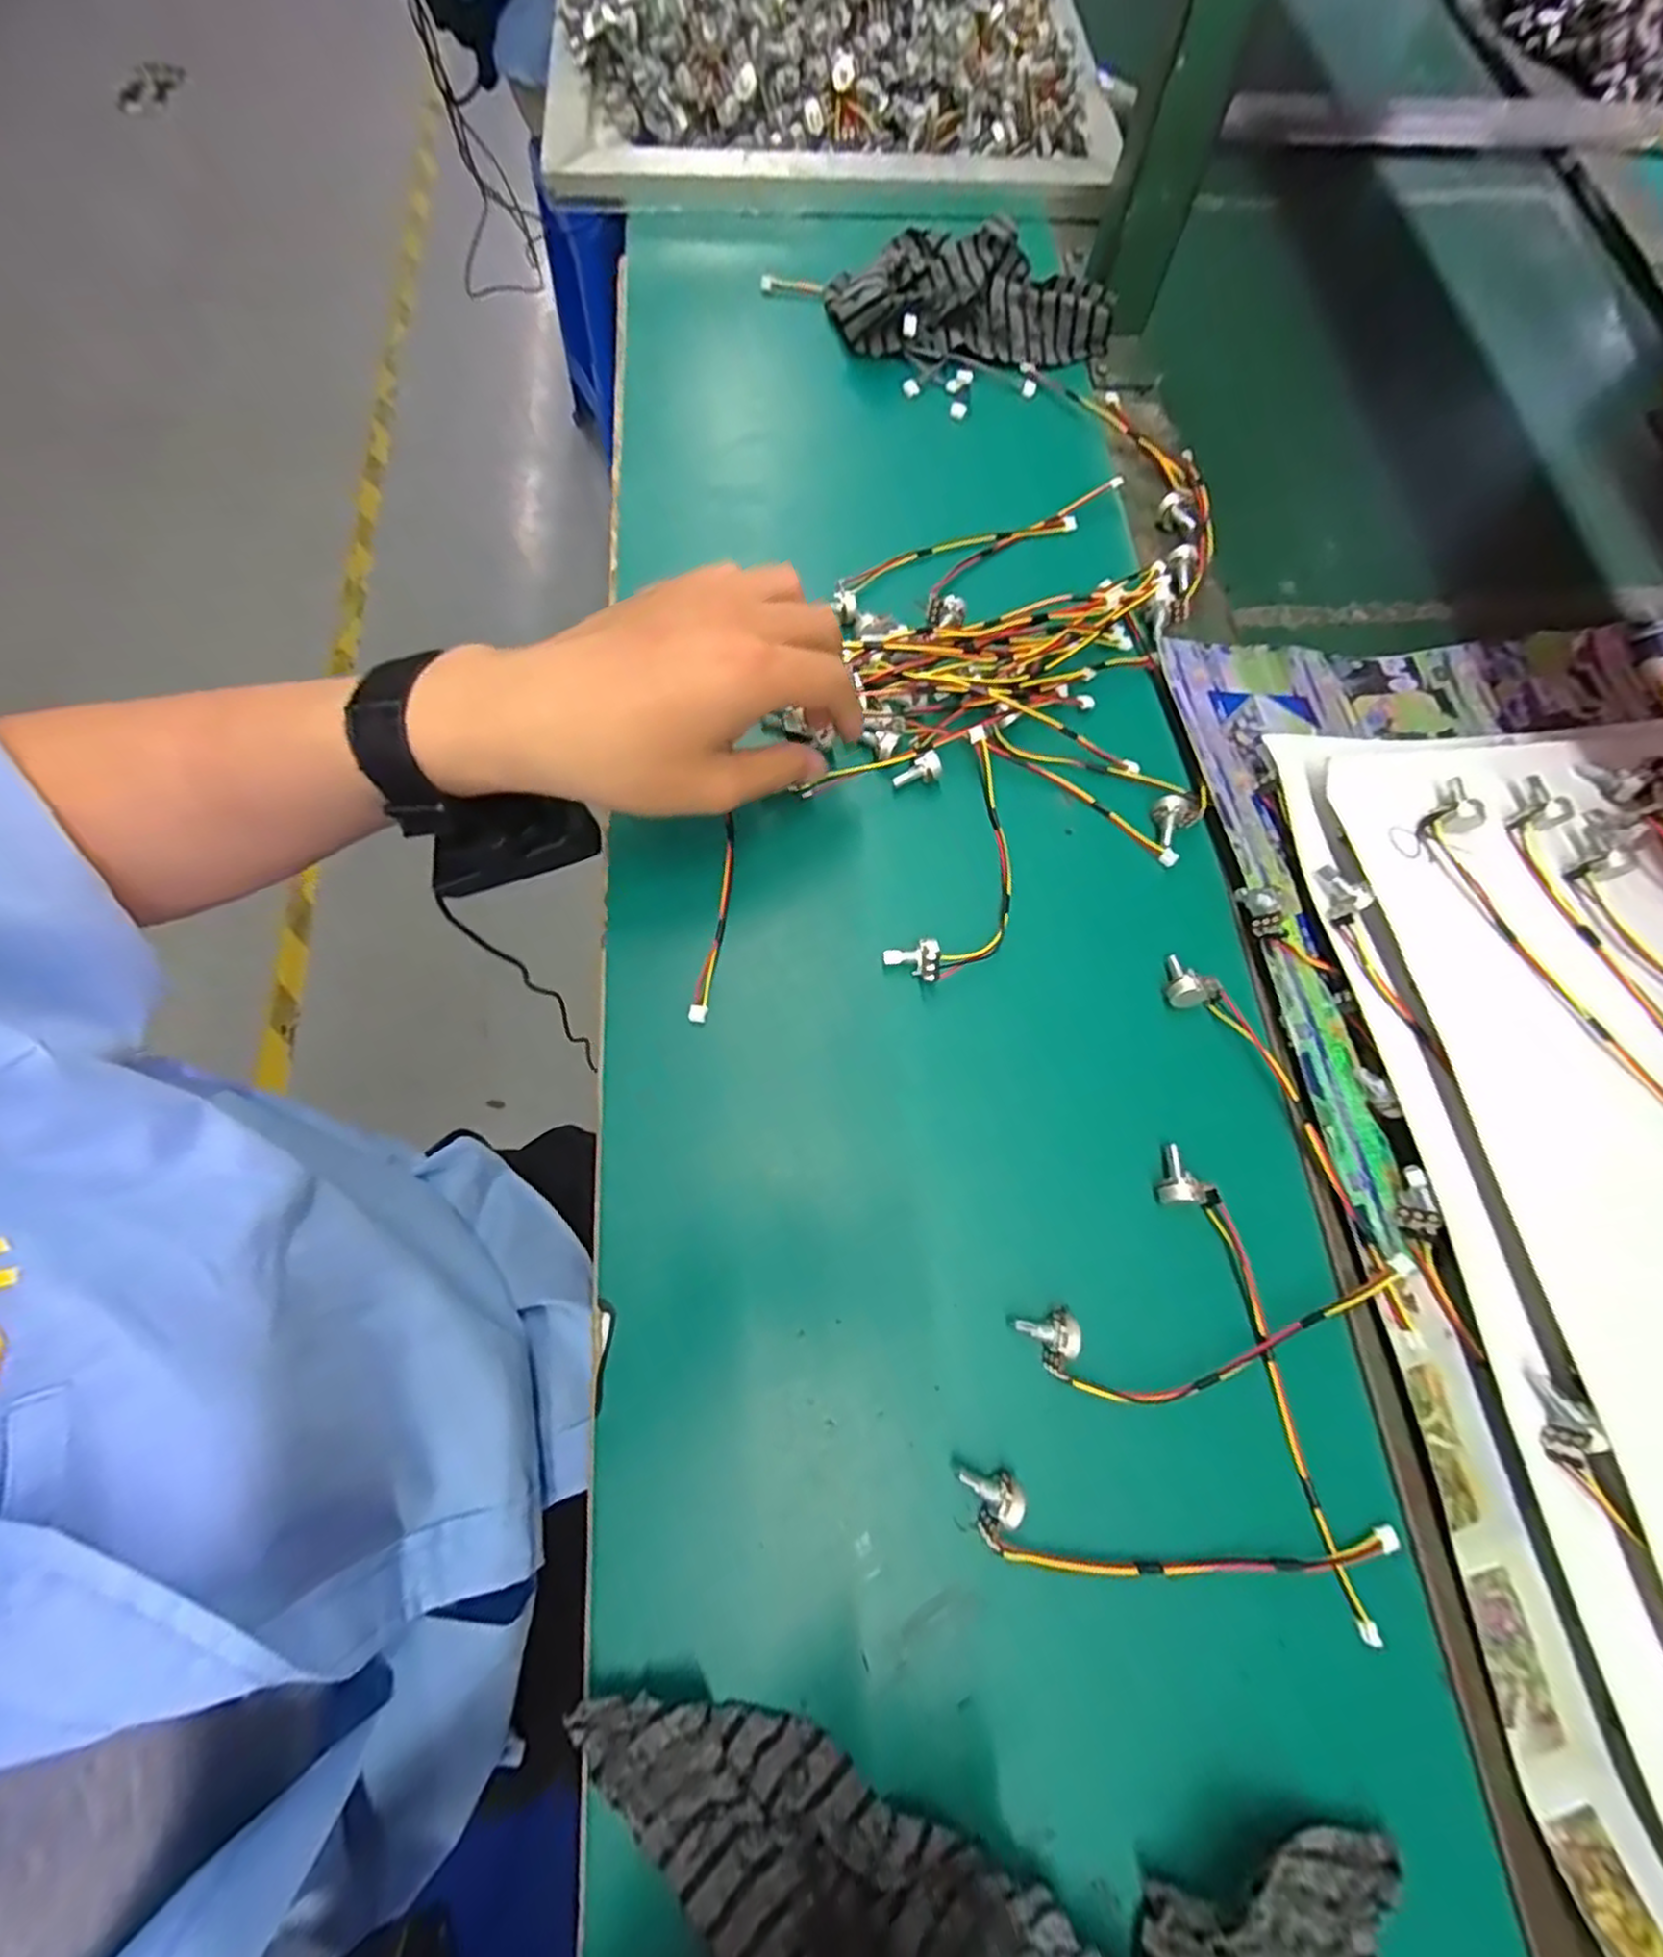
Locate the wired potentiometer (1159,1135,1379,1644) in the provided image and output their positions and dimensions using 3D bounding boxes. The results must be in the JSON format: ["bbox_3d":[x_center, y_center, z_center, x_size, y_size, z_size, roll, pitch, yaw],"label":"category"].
[{"bbox_3d":[0.171,0.152,0.281,0.024,0.011,0.177,-16,72,-7],"label":"wired potentiometer"}]

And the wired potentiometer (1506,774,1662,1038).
[{"bbox_3d":[0.335,-0.013,0.311,0.031,0.015,0.166,-12,72,-5],"label":"wired potentiometer"}]

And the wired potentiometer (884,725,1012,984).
[{"bbox_3d":[0.068,-0.055,0.346,0.047,0.020,0.130,21,72,5],"label":"wired potentiometer"}]

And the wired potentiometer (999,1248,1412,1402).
[{"bbox_3d":[0.154,0.140,0.283,0.161,0.012,0.037,-7,72,-4],"label":"wired potentiometer"}]

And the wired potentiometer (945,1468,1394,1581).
[{"bbox_3d":[0.128,0.205,0.261,0.164,0.015,0.028,7,71,1],"label":"wired potentiometer"}]

